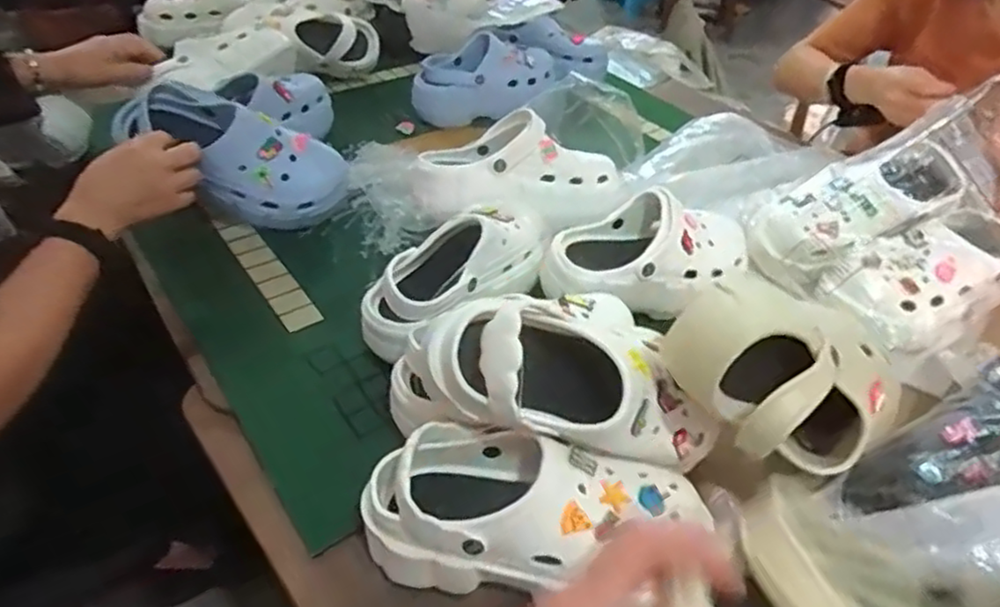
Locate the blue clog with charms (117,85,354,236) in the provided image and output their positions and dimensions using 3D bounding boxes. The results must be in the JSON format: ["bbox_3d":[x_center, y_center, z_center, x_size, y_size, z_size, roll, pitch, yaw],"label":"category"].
[{"bbox_3d":[-0.324,-0.172,0.810,0.255,0.136,0.118,30,43,-5],"label":"blue clog with charms"}]

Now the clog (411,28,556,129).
[{"bbox_3d":[-0.023,-0.365,1.102,0.241,0.103,0.120,-18,48,-25],"label":"clog"}]

